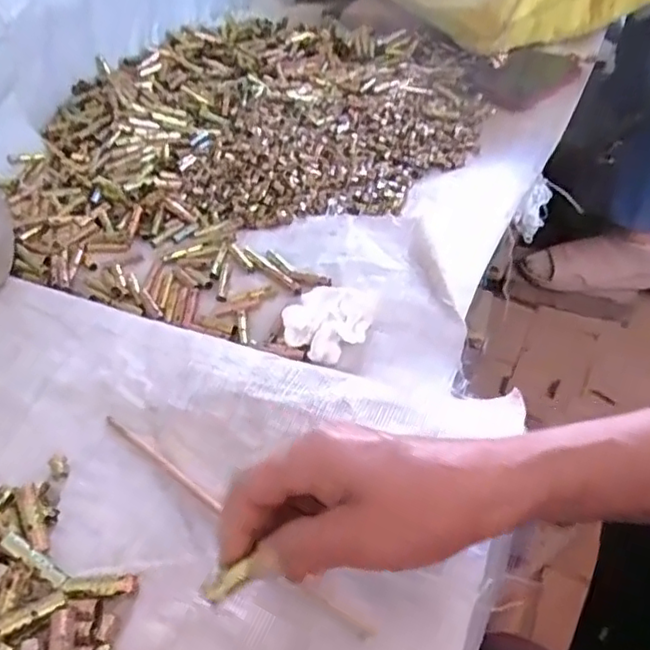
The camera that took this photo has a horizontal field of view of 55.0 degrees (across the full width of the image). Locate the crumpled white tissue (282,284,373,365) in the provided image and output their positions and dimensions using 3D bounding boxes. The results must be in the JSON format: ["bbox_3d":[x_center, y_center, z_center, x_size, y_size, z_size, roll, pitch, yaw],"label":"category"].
[{"bbox_3d":[0.002,-0.004,0.479,0.059,0.024,0.064,9,44,15],"label":"crumpled white tissue"}]

